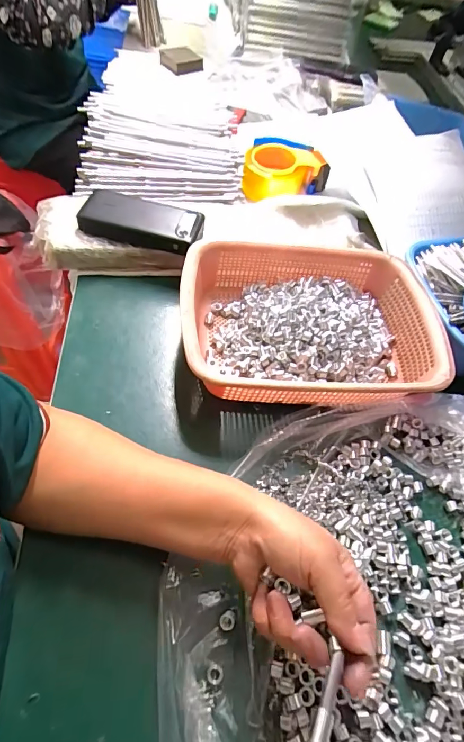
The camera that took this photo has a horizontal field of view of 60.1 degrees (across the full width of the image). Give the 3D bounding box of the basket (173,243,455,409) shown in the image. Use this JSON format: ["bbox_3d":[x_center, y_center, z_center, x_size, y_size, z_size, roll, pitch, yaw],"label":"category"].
[{"bbox_3d":[0.089,-0.055,0.475,0.294,0.068,0.213,0,57,-8],"label":"basket"}]

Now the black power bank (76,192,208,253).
[{"bbox_3d":[-0.118,-0.194,0.527,0.151,0.026,0.073,16,56,3],"label":"black power bank"}]

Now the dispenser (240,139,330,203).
[{"bbox_3d":[0.093,-0.342,0.696,0.143,0.070,0.085,10,56,-2],"label":"dispenser"}]

